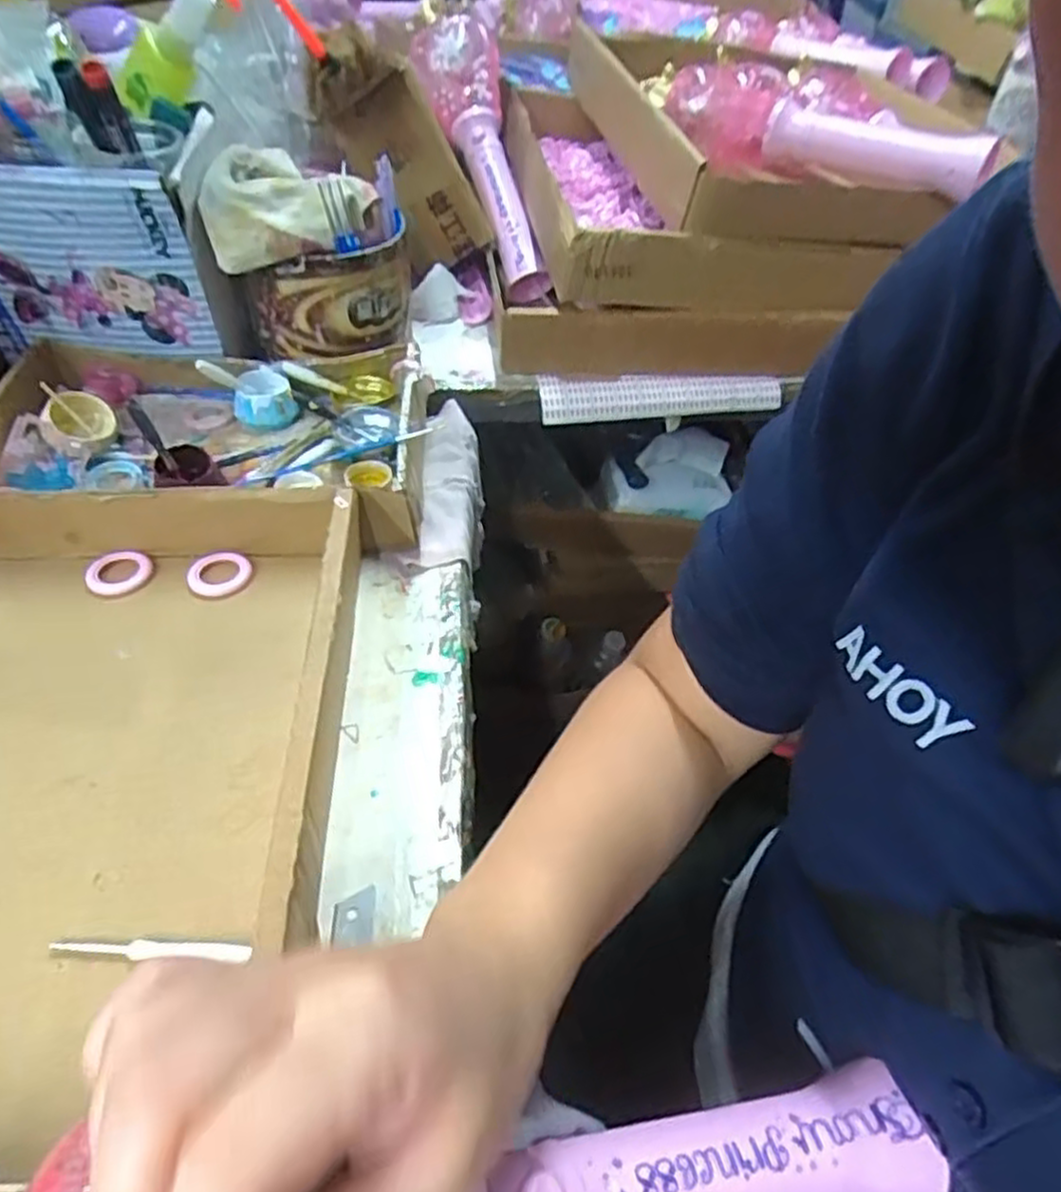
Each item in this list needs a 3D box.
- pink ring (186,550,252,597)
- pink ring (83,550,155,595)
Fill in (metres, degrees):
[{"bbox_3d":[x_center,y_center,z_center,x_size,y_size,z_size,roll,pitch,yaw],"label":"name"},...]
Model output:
[{"bbox_3d":[-0.194,-0.014,0.466,0.038,0.009,0.033,-21,51,-24],"label":"pink ring"},{"bbox_3d":[-0.255,-0.015,0.463,0.037,0.007,0.033,8,45,1],"label":"pink ring"}]

